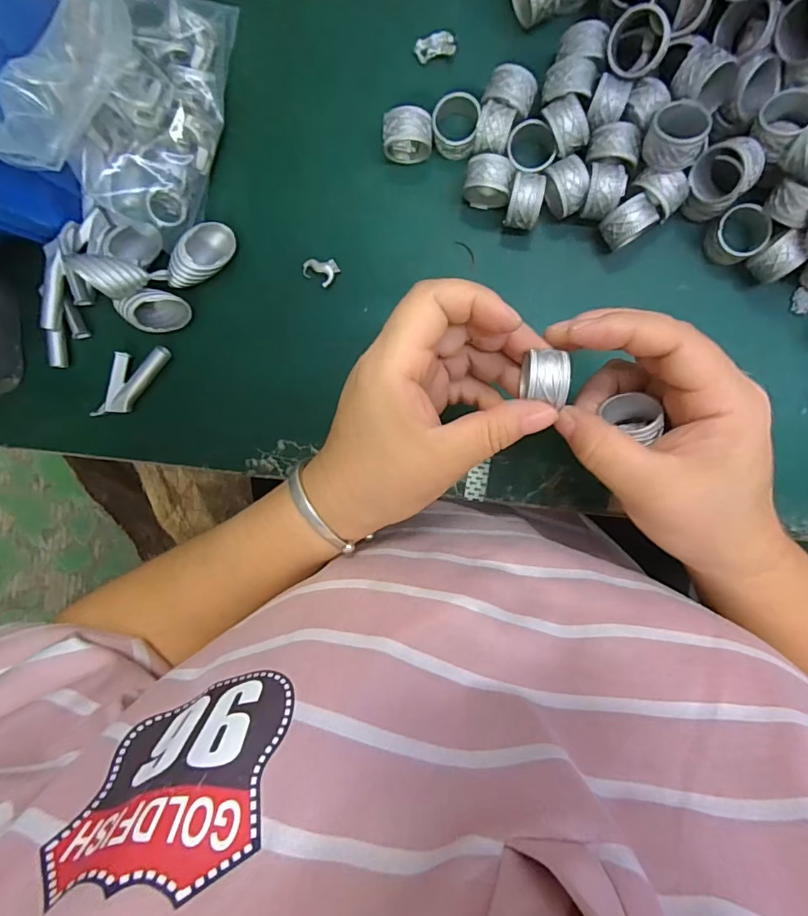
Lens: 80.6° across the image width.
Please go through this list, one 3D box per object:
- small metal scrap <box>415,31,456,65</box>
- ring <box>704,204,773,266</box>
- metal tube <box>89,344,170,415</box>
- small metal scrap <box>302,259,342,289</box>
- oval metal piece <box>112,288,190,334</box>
[{"bbox_3d":[0.018,-0.233,0.270,0.022,0.004,0.013,-12,96,8],"label":"small metal scrap"},{"bbox_3d":[0.184,-0.123,0.263,0.028,0.019,0.027,1,97,6],"label":"ring"},{"bbox_3d":[-0.179,-0.050,0.308,0.026,0.010,0.063,42,100,0],"label":"metal tube"},{"bbox_3d":[-0.051,-0.116,0.292,0.021,0.004,0.017,33,100,1],"label":"small metal scrap"},{"bbox_3d":[-0.154,-0.090,0.294,0.039,0.021,0.024,6,98,6],"label":"oval metal piece"}]

